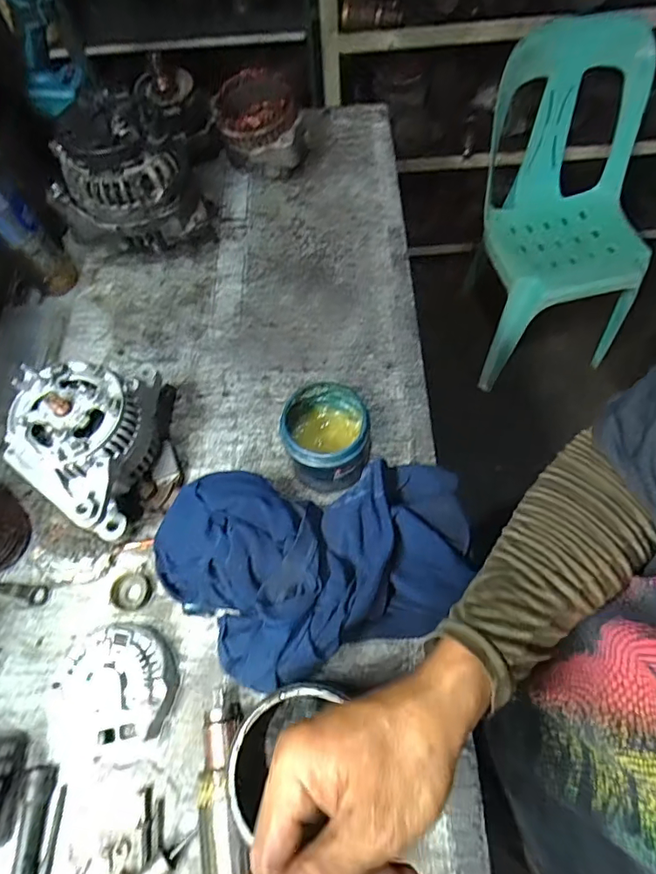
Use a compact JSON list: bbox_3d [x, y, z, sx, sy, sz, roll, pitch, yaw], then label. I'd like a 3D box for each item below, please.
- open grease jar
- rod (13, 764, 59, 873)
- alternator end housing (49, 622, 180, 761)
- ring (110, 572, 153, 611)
[{"bbox_3d":[-0.001,0.003,0.539,0.084,0.101,0.088,2,66,2],"label":"open grease jar"},{"bbox_3d":[-0.260,0.358,0.428,0.020,0.022,0.124,0,65,2],"label":"rod"},{"bbox_3d":[-0.201,0.237,0.476,0.106,0.036,0.110,-1,65,1],"label":"alternator end housing"},{"bbox_3d":[-0.207,0.162,0.523,0.037,0.012,0.037,-1,65,1],"label":"ring"}]

